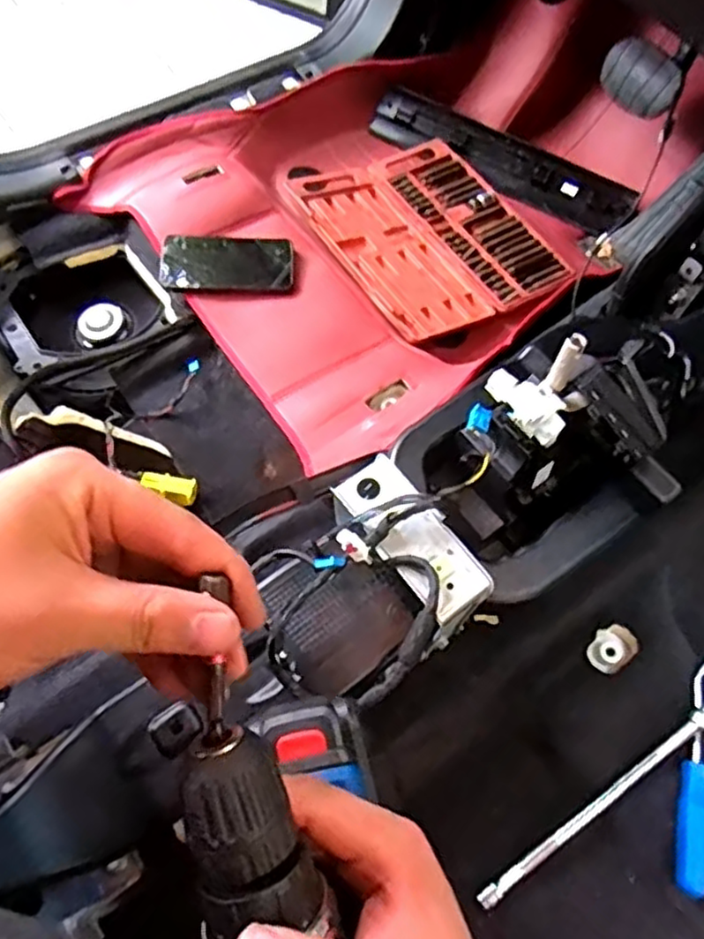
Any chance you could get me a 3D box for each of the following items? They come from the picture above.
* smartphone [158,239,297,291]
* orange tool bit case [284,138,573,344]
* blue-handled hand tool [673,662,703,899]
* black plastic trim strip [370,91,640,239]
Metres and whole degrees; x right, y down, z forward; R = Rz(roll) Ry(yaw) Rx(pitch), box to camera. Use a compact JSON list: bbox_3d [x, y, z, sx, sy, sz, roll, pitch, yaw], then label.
[{"bbox_3d":[-0.152,-0.253,0.848,0.160,0.009,0.069,-3,76,-7],"label":"smartphone"},{"bbox_3d":[0.101,-0.329,0.952,0.281,0.037,0.323,-28,67,-17],"label":"orange tool bit case"},{"bbox_3d":[0.301,0.257,0.602,0.024,0.017,0.199,15,62,5],"label":"blue-handled hand tool"},{"bbox_3d":[0.225,-0.466,1.054,0.407,0.026,0.081,27,97,7],"label":"black plastic trim strip"}]

